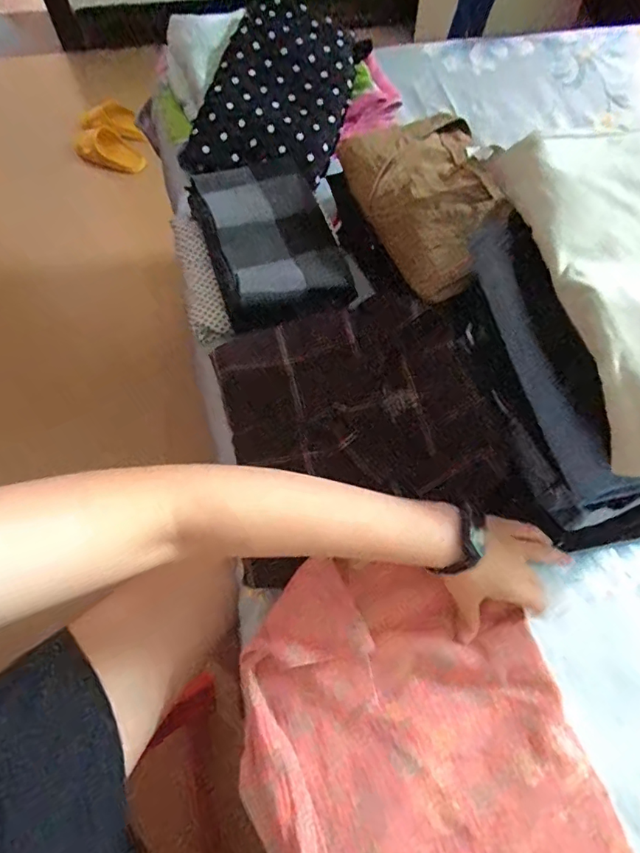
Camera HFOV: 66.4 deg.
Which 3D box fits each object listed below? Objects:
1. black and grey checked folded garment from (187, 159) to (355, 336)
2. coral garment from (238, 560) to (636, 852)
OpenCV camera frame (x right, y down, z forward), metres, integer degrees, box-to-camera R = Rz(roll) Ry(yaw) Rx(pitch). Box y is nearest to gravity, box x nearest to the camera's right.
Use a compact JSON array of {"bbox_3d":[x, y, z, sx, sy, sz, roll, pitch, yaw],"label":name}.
[{"bbox_3d":[-0.058,-0.225,0.583,0.149,0.032,0.244,-18,66,-10],"label":"black and grey checked folded garment"},{"bbox_3d":[0.095,0.327,0.367,0.267,0.042,0.443,-17,68,-10],"label":"coral garment"}]

